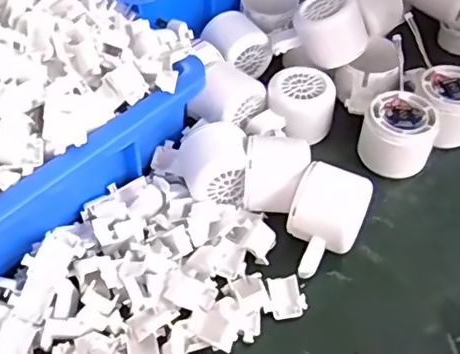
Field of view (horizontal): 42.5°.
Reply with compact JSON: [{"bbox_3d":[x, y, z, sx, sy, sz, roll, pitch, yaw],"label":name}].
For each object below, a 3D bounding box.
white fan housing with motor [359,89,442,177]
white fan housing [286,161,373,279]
[{"bbox_3d":[0.141,-0.035,0.496,0.058,0.048,0.059,24,53,17],"label":"white fan housing with motor"},{"bbox_3d":[0.069,0.034,0.432,0.050,0.051,0.074,19,52,14],"label":"white fan housing"}]

